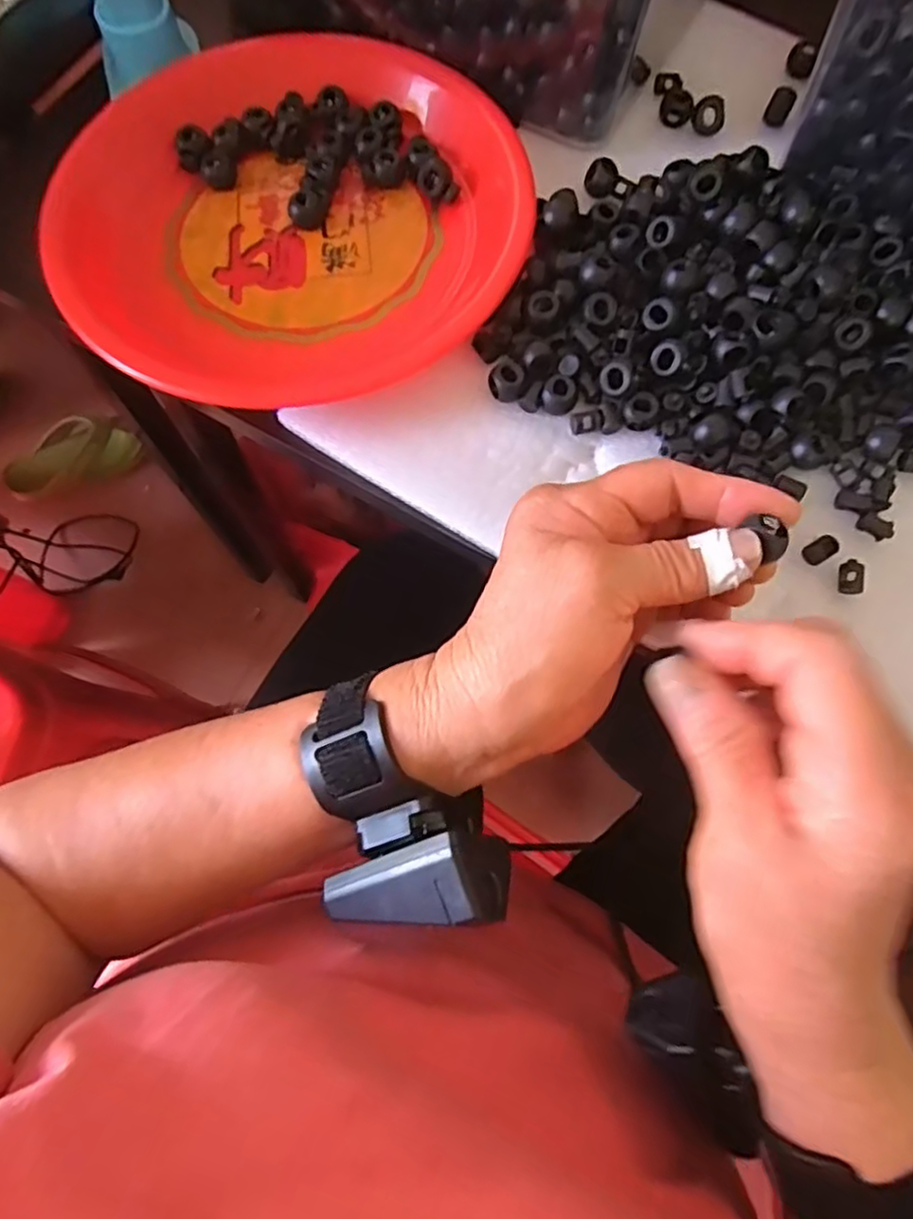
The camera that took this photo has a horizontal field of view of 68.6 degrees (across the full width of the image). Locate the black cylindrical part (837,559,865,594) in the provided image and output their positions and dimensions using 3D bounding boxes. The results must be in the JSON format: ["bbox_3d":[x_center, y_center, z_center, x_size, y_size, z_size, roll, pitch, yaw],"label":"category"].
[{"bbox_3d":[0.172,-0.014,0.290,0.009,0.006,0.015,5,73,0],"label":"black cylindrical part"}]

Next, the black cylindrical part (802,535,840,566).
[{"bbox_3d":[0.161,-0.026,0.295,0.015,0.006,0.010,-33,77,-11],"label":"black cylindrical part"}]

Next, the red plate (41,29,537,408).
[{"bbox_3d":[-0.081,-0.205,0.338,0.223,0.028,0.210,0,73,-1],"label":"red plate"}]

